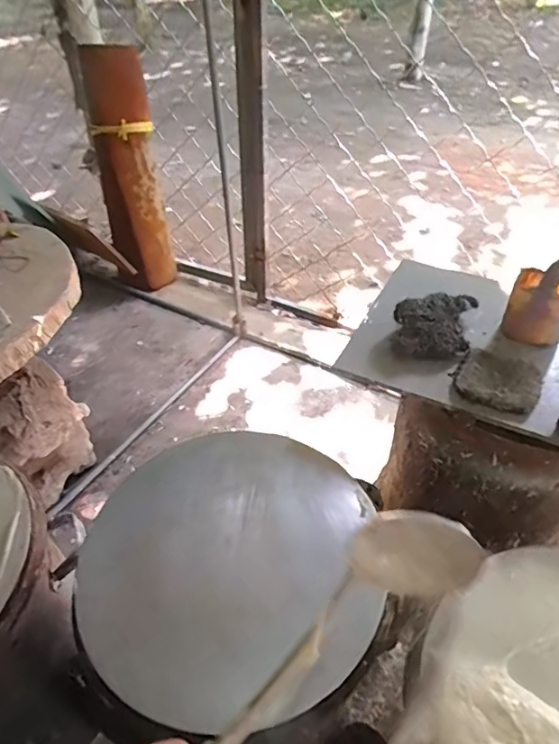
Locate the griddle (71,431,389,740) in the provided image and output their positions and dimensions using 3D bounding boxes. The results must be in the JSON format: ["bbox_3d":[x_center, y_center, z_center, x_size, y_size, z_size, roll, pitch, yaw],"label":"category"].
[{"bbox_3d":[-0.057,0.236,0.660,0.374,0.050,0.380,-2,44,2],"label":"griddle"}]

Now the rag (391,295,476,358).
[{"bbox_3d":[0.247,-0.080,0.809,0.118,0.050,0.147,11,46,14],"label":"rag"}]

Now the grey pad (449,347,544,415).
[{"bbox_3d":[0.316,0.011,0.733,0.114,0.020,0.097,24,50,26],"label":"grey pad"}]

